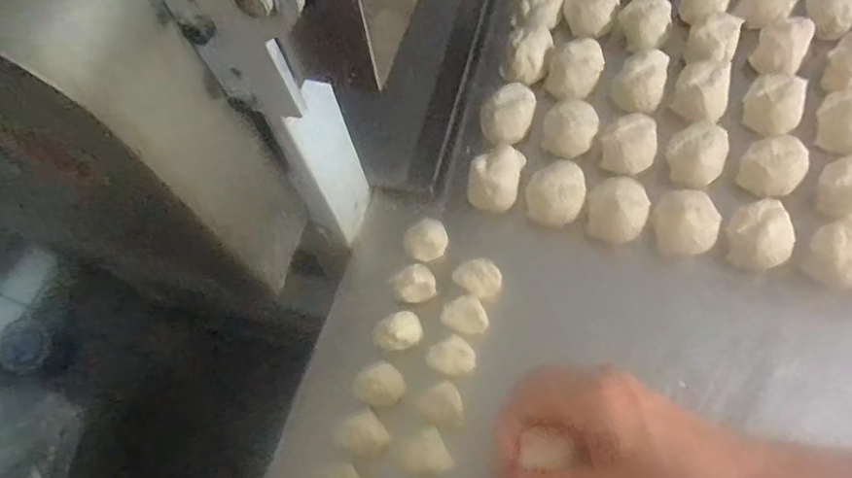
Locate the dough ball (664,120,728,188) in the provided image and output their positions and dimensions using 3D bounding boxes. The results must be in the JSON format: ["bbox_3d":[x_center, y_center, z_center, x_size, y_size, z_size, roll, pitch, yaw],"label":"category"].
[{"bbox_3d":[0.228,-0.071,0.487,0.046,0.038,0.047,-2,66,4],"label":"dough ball"}]

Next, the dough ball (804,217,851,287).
[{"bbox_3d":[0.316,0.013,0.444,0.040,0.038,0.044,-2,66,4],"label":"dough ball"}]

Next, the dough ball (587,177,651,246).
[{"bbox_3d":[0.157,-0.024,0.473,0.046,0.033,0.045,18,69,12],"label":"dough ball"}]

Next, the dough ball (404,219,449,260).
[{"bbox_3d":[0.000,0.002,0.487,0.035,0.023,0.031,-18,66,-3],"label":"dough ball"}]

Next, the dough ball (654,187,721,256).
[{"bbox_3d":[0.209,-0.012,0.463,0.052,0.035,0.047,24,70,14],"label":"dough ball"}]

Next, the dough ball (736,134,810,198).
[{"bbox_3d":[0.288,-0.058,0.474,0.052,0.037,0.044,-21,66,-5],"label":"dough ball"}]

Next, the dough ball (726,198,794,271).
[{"bbox_3d":[0.262,-0.001,0.454,0.046,0.044,0.049,-2,66,4],"label":"dough ball"}]

